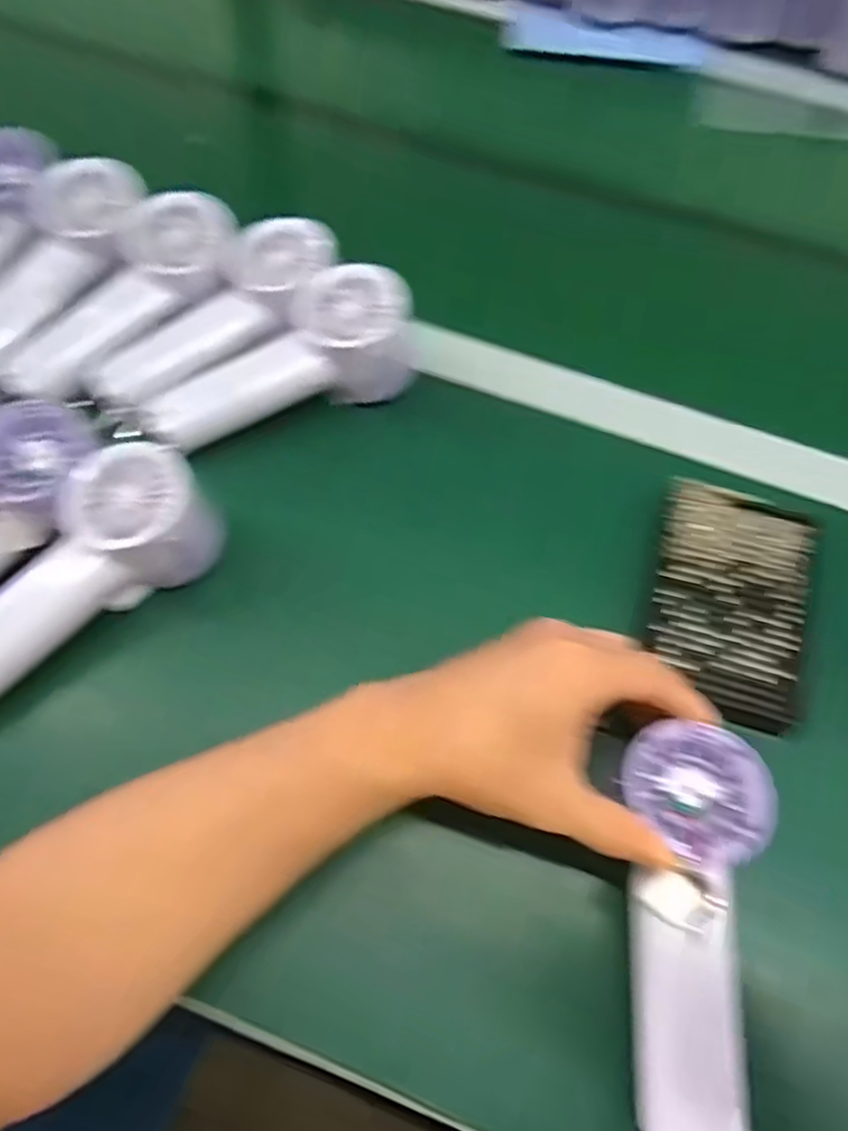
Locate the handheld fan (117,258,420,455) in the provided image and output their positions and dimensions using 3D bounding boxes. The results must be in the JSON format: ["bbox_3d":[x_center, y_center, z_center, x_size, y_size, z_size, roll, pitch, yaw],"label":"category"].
[{"bbox_3d":[-0.097,-0.118,0.467,0.195,0.064,0.062,-27,67,1],"label":"handheld fan"}]

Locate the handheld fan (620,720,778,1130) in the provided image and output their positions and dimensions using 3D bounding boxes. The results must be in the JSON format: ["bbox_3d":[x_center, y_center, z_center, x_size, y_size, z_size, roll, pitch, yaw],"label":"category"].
[{"bbox_3d":[0.119,0.169,0.315,0.063,0.024,0.193,8,71,1],"label":"handheld fan"}]

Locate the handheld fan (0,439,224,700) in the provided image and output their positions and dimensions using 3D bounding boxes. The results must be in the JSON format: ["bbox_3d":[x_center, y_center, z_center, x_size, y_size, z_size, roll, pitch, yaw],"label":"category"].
[{"bbox_3d":[-0.201,0.020,0.402,0.199,0.067,0.061,-45,73,-4],"label":"handheld fan"}]

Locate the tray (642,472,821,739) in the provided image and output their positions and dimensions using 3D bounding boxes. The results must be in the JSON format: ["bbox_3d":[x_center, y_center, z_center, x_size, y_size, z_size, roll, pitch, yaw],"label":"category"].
[{"bbox_3d":[0.179,0.019,0.419,0.089,0.014,0.137,18,64,6],"label":"tray"}]

